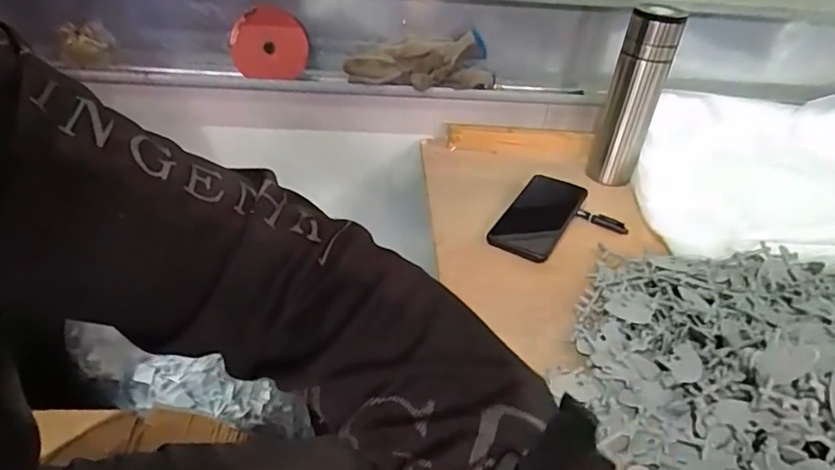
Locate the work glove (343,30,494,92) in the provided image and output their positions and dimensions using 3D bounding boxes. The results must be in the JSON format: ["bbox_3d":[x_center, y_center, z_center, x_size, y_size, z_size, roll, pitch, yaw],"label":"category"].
[{"bbox_3d":[0.005,-0.242,0.759,0.210,0.065,0.070,-3,37,-10],"label":"work glove"}]

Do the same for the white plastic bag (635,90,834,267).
[{"bbox_3d":[0.560,-0.112,0.709,0.501,0.172,0.311,2,37,-3],"label":"white plastic bag"}]

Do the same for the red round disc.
[{"bbox_3d":[-0.206,-0.262,0.750,0.105,0.095,0.016,2,37,-4],"label":"red round disc"}]

